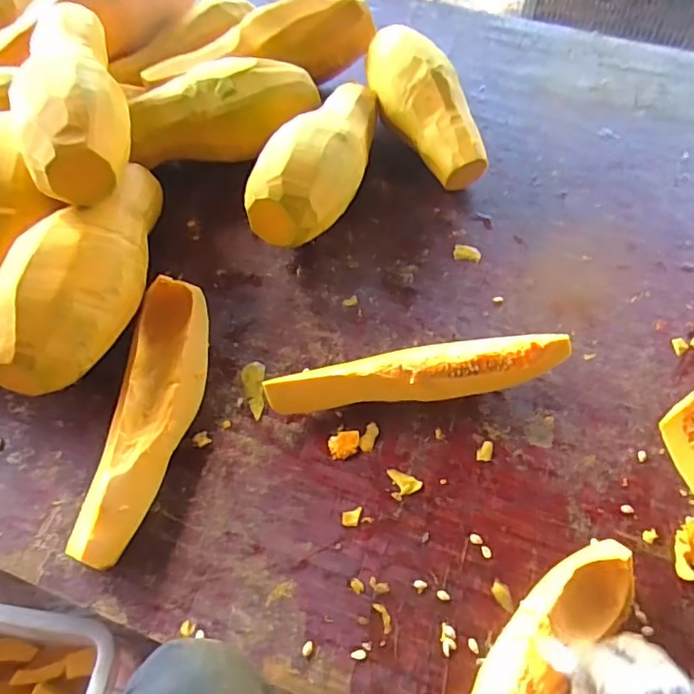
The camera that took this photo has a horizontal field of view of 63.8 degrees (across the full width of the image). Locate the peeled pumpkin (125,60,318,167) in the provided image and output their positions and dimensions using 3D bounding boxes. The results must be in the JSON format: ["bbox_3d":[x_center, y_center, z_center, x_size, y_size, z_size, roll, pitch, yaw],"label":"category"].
[{"bbox_3d":[-0.169,-0.319,0.749,0.250,0.088,0.091,-22,59,-14],"label":"peeled pumpkin"}]

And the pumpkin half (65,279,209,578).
[{"bbox_3d":[-0.209,0.069,0.587,0.087,0.048,0.308,5,60,4],"label":"pumpkin half"}]

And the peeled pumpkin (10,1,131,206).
[{"bbox_3d":[-0.314,-0.293,0.629,0.113,0.094,0.285,-14,58,-10],"label":"peeled pumpkin"}]

